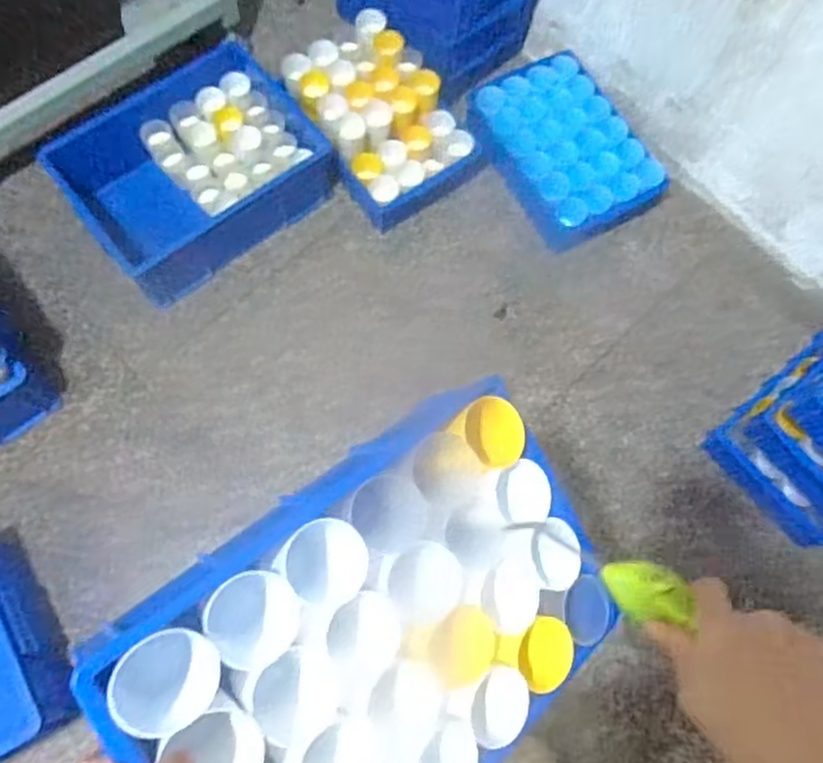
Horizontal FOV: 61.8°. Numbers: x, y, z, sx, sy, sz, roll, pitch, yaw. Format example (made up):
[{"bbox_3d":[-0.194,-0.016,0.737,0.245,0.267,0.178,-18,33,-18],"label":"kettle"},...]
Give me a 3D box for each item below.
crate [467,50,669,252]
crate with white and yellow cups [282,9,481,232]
[{"bbox_3d":[0.337,-0.524,1.534,0.298,0.101,0.432,-25,74,-10],"label":"crate"},{"bbox_3d":[-0.068,-0.588,1.529,0.296,0.146,0.435,-29,73,-10],"label":"crate with white and yellow cups"}]

